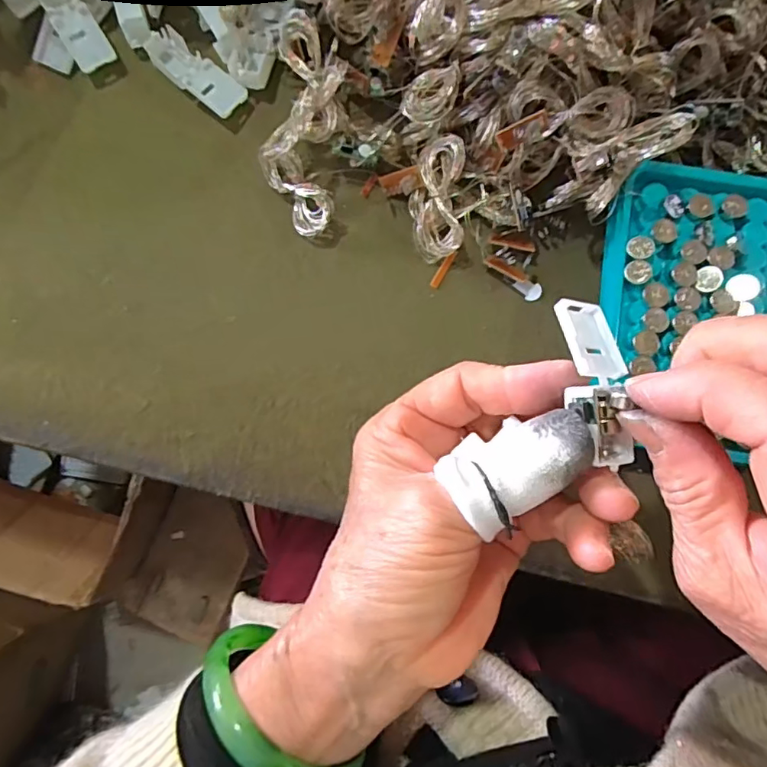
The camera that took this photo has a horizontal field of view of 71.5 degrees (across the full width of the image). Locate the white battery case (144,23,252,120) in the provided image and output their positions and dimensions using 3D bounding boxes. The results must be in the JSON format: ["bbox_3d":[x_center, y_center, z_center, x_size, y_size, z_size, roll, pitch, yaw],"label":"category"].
[{"bbox_3d":[-0.096,-0.158,0.272,0.056,0.008,0.021,40,84,4],"label":"white battery case"}]

